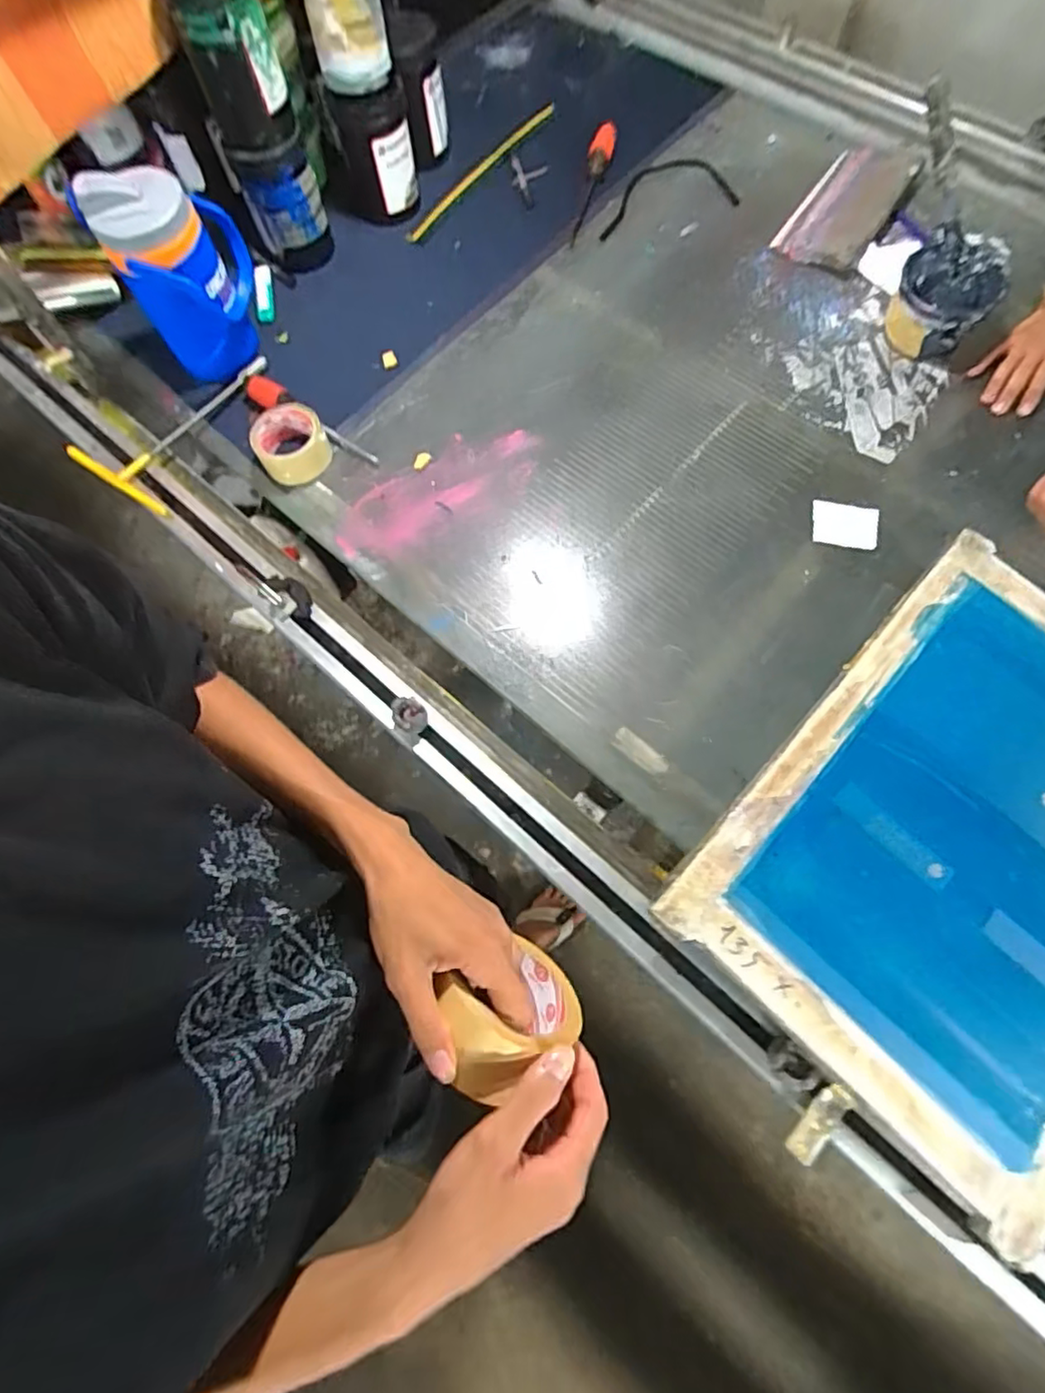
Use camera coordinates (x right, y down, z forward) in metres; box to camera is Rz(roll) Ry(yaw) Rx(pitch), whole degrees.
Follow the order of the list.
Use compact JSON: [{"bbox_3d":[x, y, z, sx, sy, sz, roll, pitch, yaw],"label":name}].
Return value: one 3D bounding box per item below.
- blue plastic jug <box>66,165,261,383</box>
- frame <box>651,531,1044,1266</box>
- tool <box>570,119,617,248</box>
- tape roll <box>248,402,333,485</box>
[{"bbox_3d":[-0.431,-0.545,0.830,0.157,0.222,0.103,-27,71,-7],"label":"blue plastic jug"},{"bbox_3d":[0.443,0.135,0.613,0.387,0.033,0.563,44,75,10],"label":"frame"},{"bbox_3d":[0.112,-0.812,1.010,0.043,0.045,0.270,10,71,6],"label":"tool"},{"bbox_3d":[-0.310,-0.337,0.846,0.095,0.046,0.091,-1,70,2],"label":"tape roll"}]

